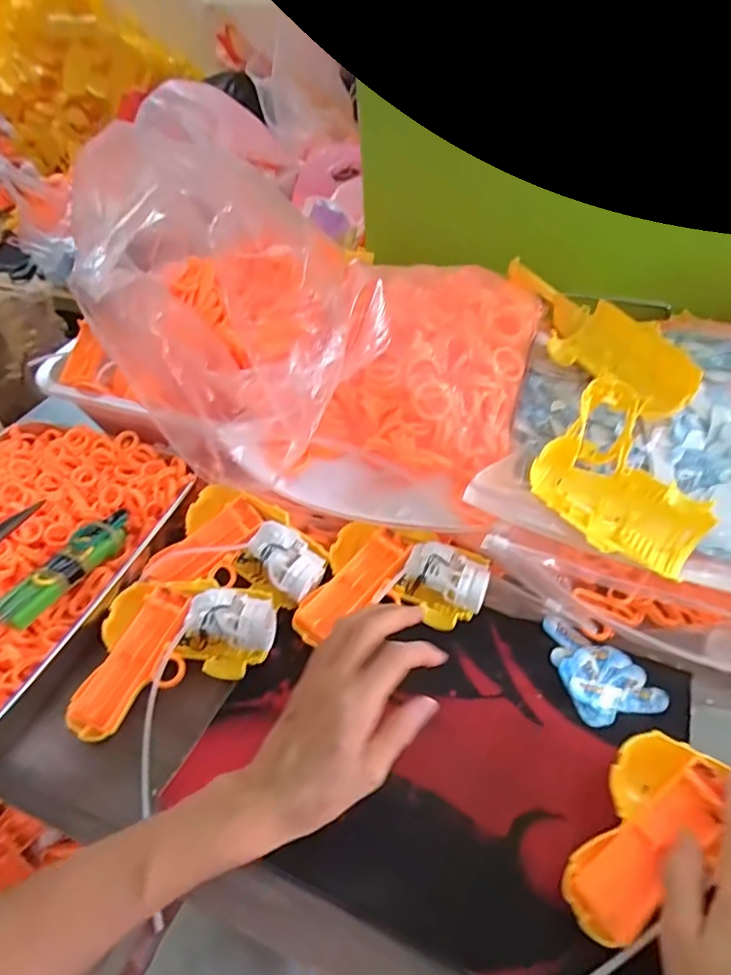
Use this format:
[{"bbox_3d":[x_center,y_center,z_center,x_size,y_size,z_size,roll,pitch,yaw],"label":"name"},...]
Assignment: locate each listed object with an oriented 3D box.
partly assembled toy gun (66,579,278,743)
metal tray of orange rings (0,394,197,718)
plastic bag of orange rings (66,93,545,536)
[{"bbox_3d":[-0.148,0.127,0.415,0.134,0.034,0.123,6,46,10],"label":"partly assembled toy gun"},{"bbox_3d":[-0.318,0.048,0.469,0.250,0.047,0.312,17,48,19],"label":"metal tray of orange rings"},{"bbox_3d":[-0.040,-0.152,0.488,0.372,0.232,0.327,10,46,13],"label":"plastic bag of orange rings"}]

